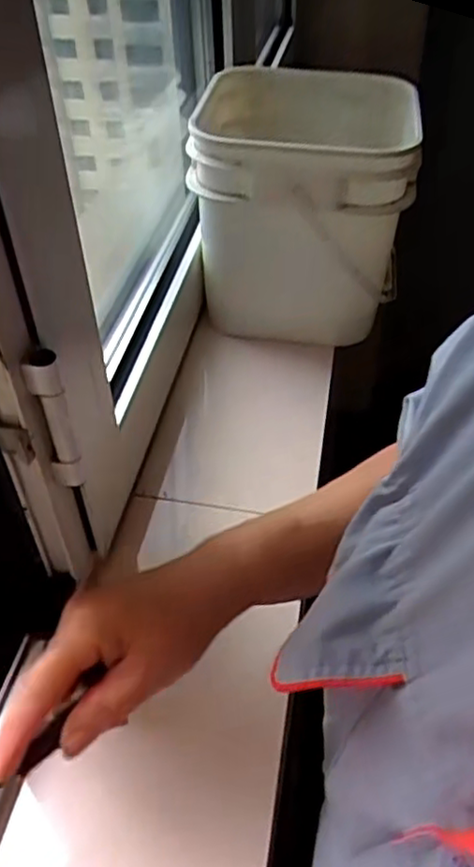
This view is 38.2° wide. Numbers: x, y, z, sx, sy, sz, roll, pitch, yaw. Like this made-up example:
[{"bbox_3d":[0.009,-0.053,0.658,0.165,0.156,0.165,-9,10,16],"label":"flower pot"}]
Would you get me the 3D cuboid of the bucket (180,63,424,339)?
[{"bbox_3d":[0.068,-0.230,0.691,0.192,0.205,0.201,5,44,8],"label":"bucket"}]

